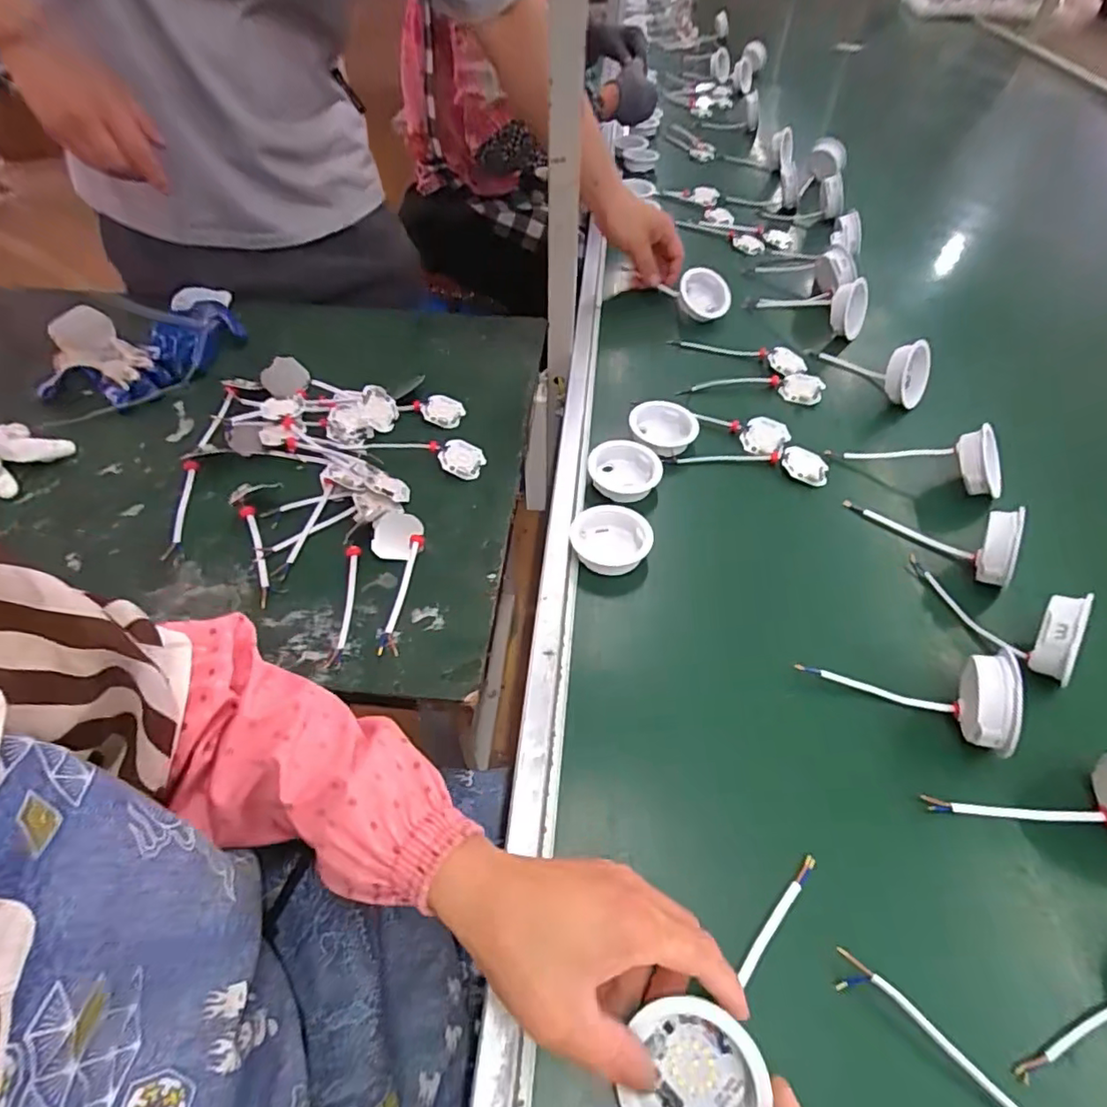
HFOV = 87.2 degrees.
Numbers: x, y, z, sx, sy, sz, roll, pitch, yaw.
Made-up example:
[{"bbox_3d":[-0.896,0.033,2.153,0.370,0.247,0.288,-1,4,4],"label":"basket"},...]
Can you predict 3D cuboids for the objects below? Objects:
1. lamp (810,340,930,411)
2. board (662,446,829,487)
[{"bbox_3d":[0.377,-0.236,0.700,0.151,0.060,0.058,38,57,26],"label":"lamp"},{"bbox_3d":[0.205,-0.099,0.620,0.167,0.014,0.042,10,50,6],"label":"board"}]

